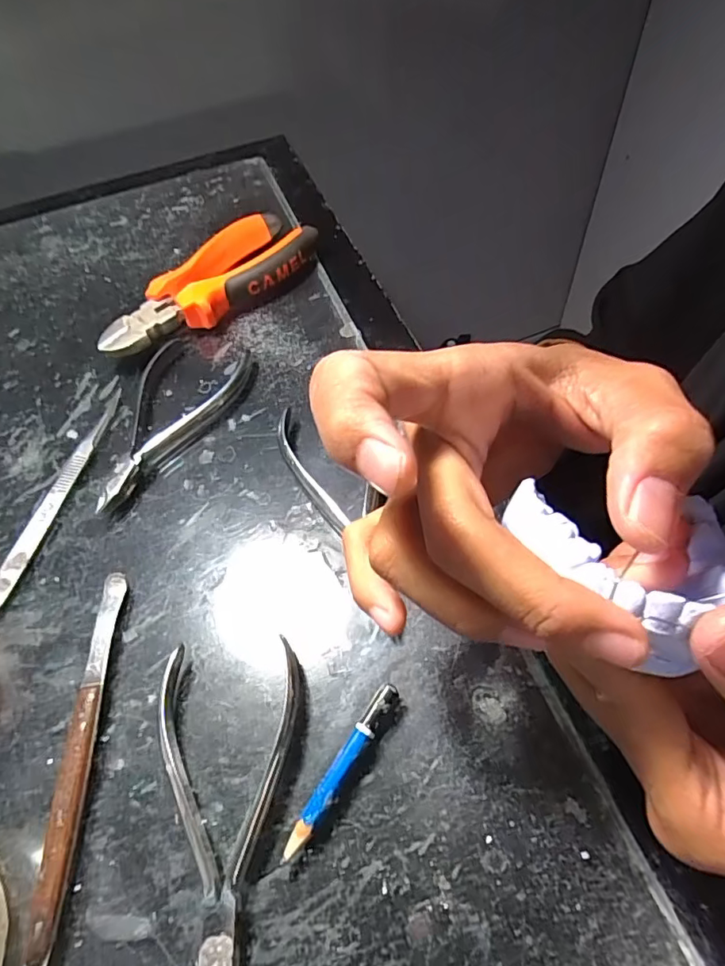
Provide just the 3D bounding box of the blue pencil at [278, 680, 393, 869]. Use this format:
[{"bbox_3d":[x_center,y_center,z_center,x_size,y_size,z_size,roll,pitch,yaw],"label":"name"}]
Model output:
[{"bbox_3d":[-0.007,0.105,0.191,0.007,0.010,0.065,28,63,21],"label":"blue pencil"}]

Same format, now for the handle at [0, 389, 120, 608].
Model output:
[{"bbox_3d":[-0.157,0.006,0.271,0.011,0.008,0.136,9,58,11],"label":"handle"}]

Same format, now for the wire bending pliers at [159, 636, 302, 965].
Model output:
[{"bbox_3d":[-0.056,0.117,0.186,0.054,0.012,0.121,2,57,6],"label":"wire bending pliers"}]

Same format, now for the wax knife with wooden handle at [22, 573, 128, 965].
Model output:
[{"bbox_3d":[-0.107,0.112,0.195,0.012,0.012,0.163,-6,57,1],"label":"wax knife with wooden handle"}]

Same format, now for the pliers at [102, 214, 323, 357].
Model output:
[{"bbox_3d":[-0.096,-0.125,0.337,0.054,0.026,0.149,36,67,24],"label":"pliers"}]

